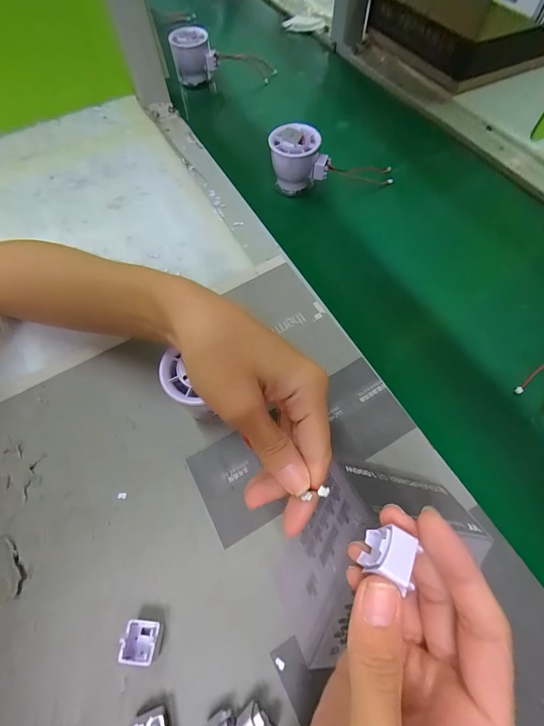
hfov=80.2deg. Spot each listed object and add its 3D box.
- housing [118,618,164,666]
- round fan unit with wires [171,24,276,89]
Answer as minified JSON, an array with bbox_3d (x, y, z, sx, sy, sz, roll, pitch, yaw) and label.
[{"bbox_3d":[-0.080,0.170,0.199,0.021,0.017,0.020,6,65,4],"label":"housing"},{"bbox_3d":[-0.075,-0.473,0.499,0.156,0.066,0.063,-5,65,-1],"label":"round fan unit with wires"}]

